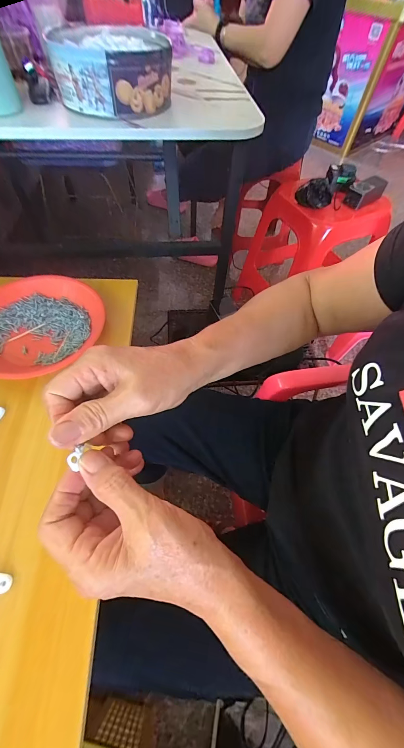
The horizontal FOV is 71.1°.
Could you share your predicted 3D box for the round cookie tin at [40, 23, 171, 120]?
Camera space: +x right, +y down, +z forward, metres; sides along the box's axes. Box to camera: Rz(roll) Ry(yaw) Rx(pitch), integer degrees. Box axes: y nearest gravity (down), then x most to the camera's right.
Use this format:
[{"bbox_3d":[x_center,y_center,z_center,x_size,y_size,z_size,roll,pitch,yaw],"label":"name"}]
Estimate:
[{"bbox_3d":[-0.150,-0.522,0.487,0.188,0.075,0.171,-4,58,-6],"label":"round cookie tin"}]

